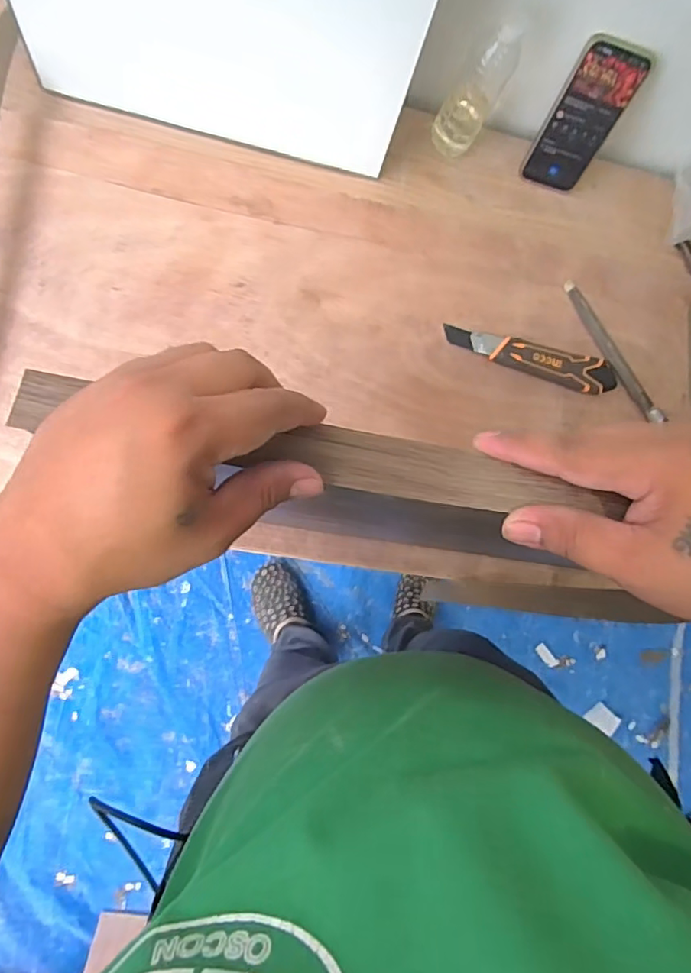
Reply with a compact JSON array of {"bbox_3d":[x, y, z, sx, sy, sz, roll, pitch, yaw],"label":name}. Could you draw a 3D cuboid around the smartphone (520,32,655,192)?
[{"bbox_3d":[0.292,-0.449,0.680,0.088,0.169,0.014,12,60,-6],"label":"smartphone"}]

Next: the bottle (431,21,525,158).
[{"bbox_3d":[0.154,-0.464,0.652,0.054,0.180,0.052,0,87,-10],"label":"bottle"}]

